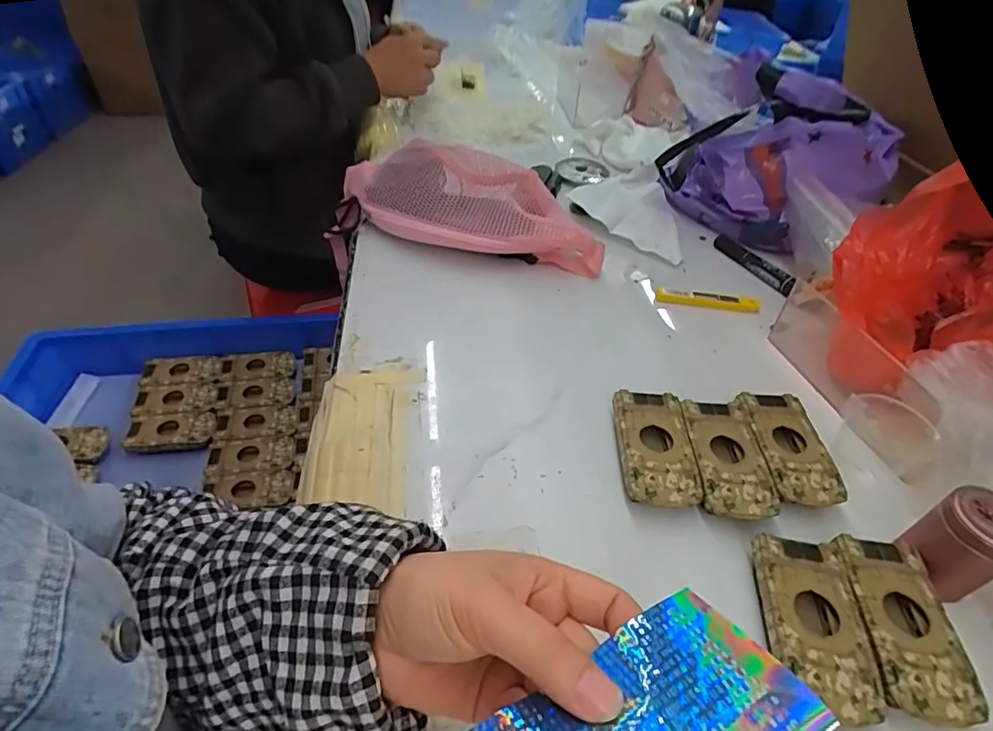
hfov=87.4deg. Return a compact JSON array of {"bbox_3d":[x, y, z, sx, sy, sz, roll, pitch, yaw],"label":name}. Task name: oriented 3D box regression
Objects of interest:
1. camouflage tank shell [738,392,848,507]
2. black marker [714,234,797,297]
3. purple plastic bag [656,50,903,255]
[{"bbox_3d":[0.218,0.065,0.392,0.050,0.023,0.094,2,44,-4],"label":"camouflage tank shell"},{"bbox_3d":[0.289,-0.118,0.586,0.018,0.017,0.104,-24,51,-28],"label":"black marker"},{"bbox_3d":[0.356,-0.254,0.637,0.206,0.145,0.279,32,50,25],"label":"purple plastic bag"}]

